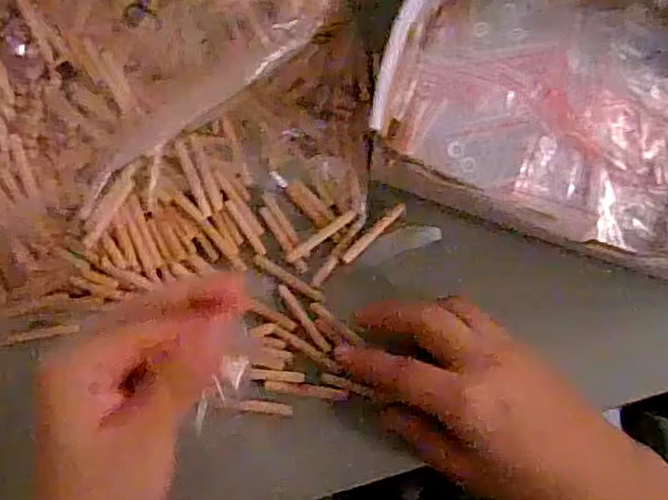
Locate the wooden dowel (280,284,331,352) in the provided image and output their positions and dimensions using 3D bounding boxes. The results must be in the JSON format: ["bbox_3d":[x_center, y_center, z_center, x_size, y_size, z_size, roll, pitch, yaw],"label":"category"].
[{"bbox_3d":[-0.018,0.040,0.374,0.007,0.004,0.047,-36,78,-8],"label":"wooden dowel"}]

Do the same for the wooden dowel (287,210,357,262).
[{"bbox_3d":[-0.007,-0.009,0.385,0.050,0.004,0.007,-35,78,-8],"label":"wooden dowel"}]

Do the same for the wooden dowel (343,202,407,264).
[{"bbox_3d":[0.025,-0.011,0.383,0.049,0.004,0.007,-40,79,-9],"label":"wooden dowel"}]

